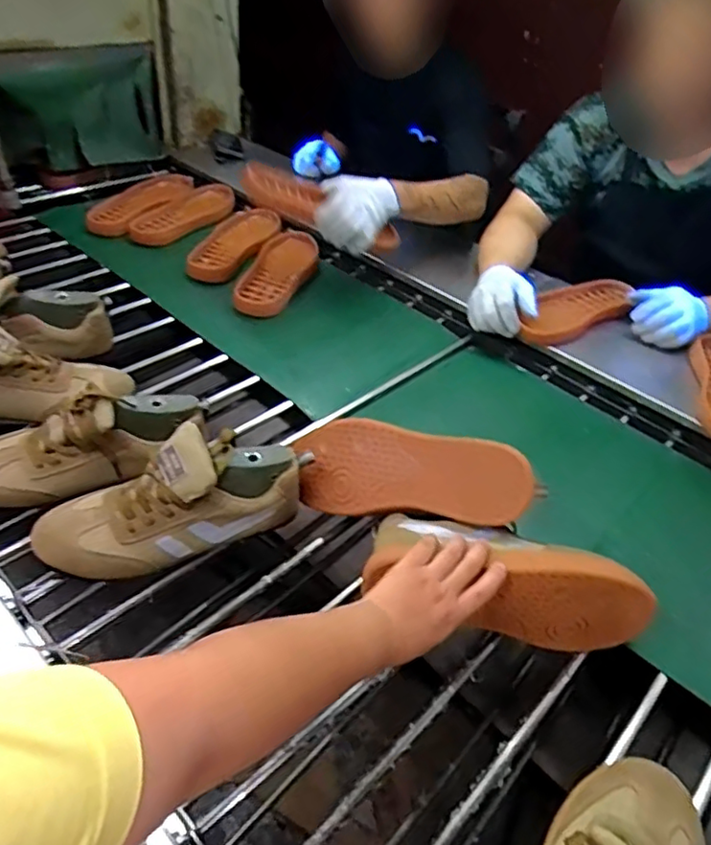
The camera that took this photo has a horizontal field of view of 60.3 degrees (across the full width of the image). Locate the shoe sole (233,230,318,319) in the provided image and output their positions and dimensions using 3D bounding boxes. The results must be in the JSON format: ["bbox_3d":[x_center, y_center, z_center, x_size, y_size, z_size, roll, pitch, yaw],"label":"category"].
[{"bbox_3d":[-0.136,-0.291,1.155,0.107,0.035,0.295,13,45,8],"label":"shoe sole"}]

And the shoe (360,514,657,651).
[{"bbox_3d":[0.152,0.166,0.617,0.276,0.094,0.098,17,43,9],"label":"shoe"}]

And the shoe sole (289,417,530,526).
[{"bbox_3d":[0.055,0.052,0.673,0.260,0.105,0.019,-1,-2,27],"label":"shoe sole"}]

